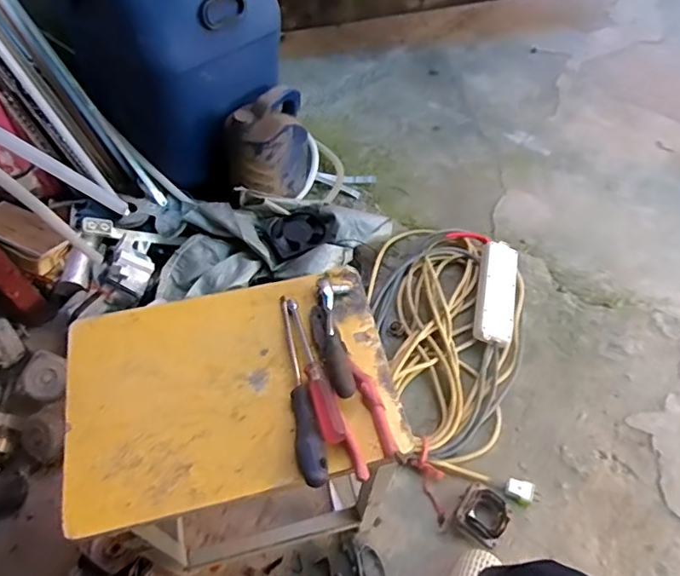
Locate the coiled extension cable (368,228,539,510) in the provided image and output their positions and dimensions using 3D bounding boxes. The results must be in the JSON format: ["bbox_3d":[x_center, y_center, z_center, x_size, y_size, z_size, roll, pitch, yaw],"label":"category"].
[{"bbox_3d":[0.219,0.112,1.099,0.331,0.088,0.570,9,57,6],"label":"coiled extension cable"}]

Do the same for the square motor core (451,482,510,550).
[{"bbox_3d":[0.243,0.387,0.901,0.082,0.032,0.087,32,62,20],"label":"square motor core"}]

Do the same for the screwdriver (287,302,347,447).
[{"bbox_3d":[-0.030,0.082,0.562,0.024,0.024,0.176,-17,52,-9],"label":"screwdriver"}]

